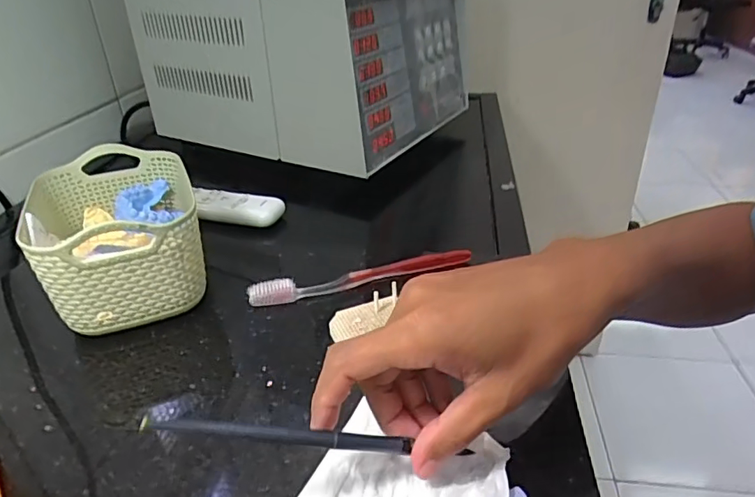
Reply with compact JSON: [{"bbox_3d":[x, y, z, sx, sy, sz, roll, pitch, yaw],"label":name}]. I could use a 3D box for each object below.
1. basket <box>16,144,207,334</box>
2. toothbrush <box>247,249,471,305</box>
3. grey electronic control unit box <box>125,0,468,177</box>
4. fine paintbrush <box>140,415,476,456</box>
[{"bbox_3d":[-0.211,-0.011,0.426,0.114,0.093,0.169,-14,33,-19],"label":"basket"},{"bbox_3d":[-0.011,0.024,0.429,0.187,0.015,0.017,-9,31,-11],"label":"toothbrush"},{"bbox_3d":[-0.088,-0.262,0.753,0.338,0.233,0.342,15,35,26],"label":"grey electronic control unit box"},{"bbox_3d":[-0.023,0.090,0.244,0.162,0.006,0.007,16,24,-24],"label":"fine paintbrush"}]

